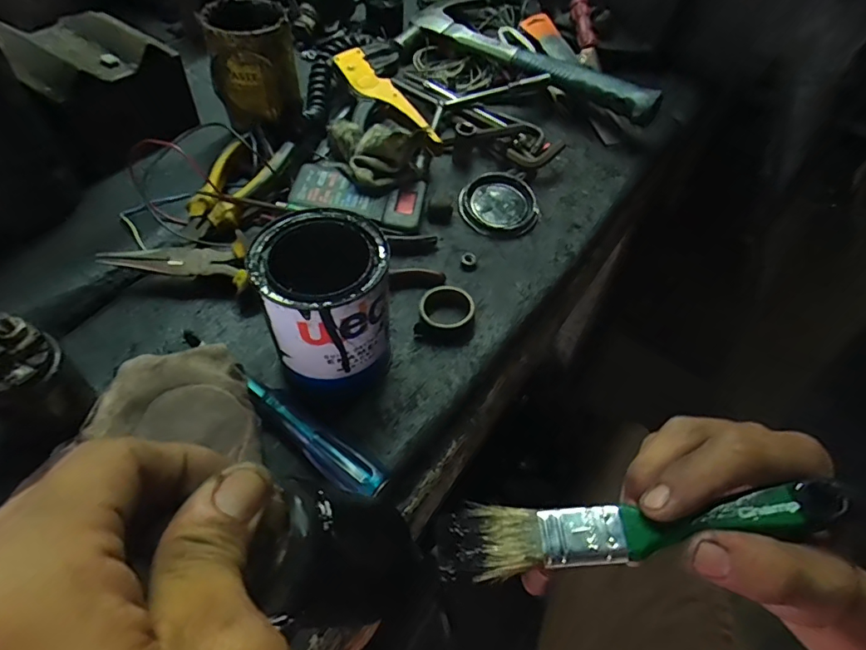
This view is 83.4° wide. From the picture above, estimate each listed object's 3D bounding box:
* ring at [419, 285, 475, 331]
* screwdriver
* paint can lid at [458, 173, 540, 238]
[{"bbox_3d":[0.011,-0.011,0.391,0.042,0.023,0.044,2,53,-3],"label":"ring"},{"bbox_3d":[-0.082,0.066,0.313,0.126,0.020,0.023,36,58,21],"label":"screwdriver"},{"bbox_3d":[0.063,-0.117,0.474,0.073,0.021,0.073,2,53,-3],"label":"paint can lid"}]

